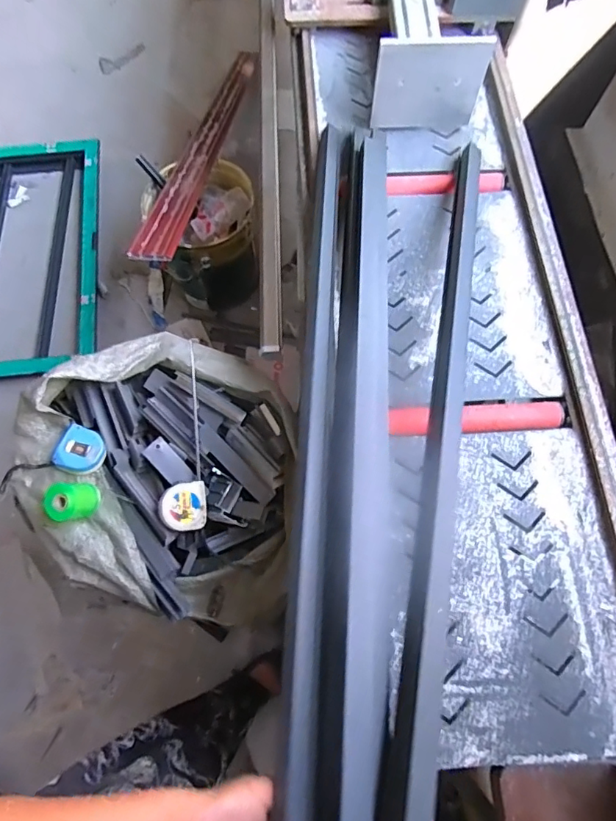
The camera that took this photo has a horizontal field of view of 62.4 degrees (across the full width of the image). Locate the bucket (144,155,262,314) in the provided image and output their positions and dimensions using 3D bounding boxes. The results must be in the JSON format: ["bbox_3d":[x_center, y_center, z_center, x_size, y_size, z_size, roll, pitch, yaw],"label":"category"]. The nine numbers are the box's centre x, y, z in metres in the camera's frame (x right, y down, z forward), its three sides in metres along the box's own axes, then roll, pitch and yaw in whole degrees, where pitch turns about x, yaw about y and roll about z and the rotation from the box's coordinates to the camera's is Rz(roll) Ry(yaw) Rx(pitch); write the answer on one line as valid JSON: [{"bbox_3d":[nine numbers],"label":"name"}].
[{"bbox_3d":[-0.289,-0.494,1.493,0.276,0.356,0.283,0,69,0],"label":"bucket"}]

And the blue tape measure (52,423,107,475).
[{"bbox_3d":[-0.345,0.062,0.774,0.067,0.023,0.070,19,70,7],"label":"blue tape measure"}]

